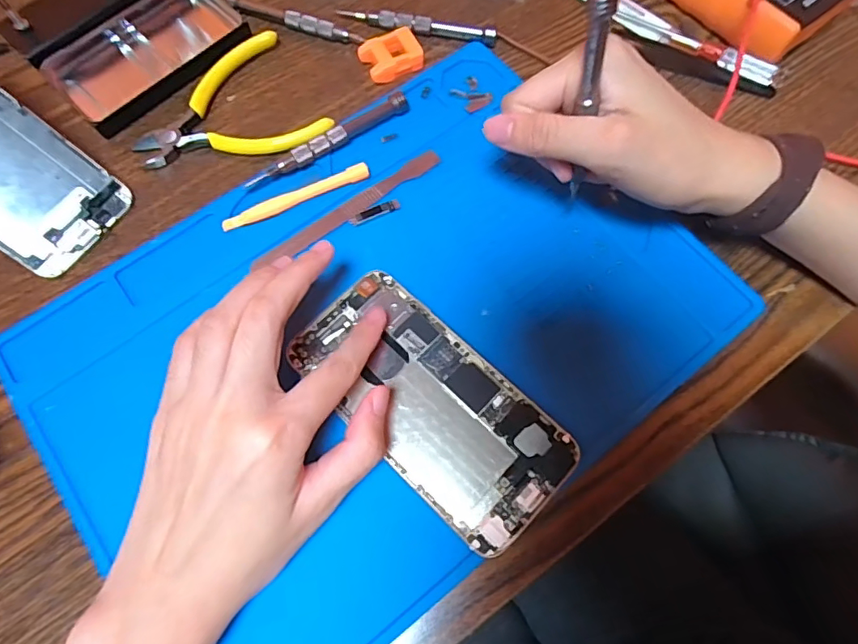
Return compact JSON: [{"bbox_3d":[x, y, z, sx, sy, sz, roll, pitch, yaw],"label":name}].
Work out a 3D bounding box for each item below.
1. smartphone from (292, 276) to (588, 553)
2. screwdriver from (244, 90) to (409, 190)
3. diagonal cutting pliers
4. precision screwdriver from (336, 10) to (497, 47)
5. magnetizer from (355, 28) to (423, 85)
[{"bbox_3d":[0.000,0.038,0.243,0.068,0.005,0.135,-39,74,-13],"label":"smartphone"},{"bbox_3d":[-0.056,-0.103,0.291,0.103,0.012,0.011,-34,74,-11],"label":"screwdriver"},{"bbox_3d":[-0.120,-0.121,0.300,0.103,0.013,0.095,-31,73,-10],"label":"diagonal cutting pliers"},{"bbox_3d":[-0.008,-0.185,0.324,0.098,0.011,0.010,13,71,5],"label":"precision screwdriver"},{"bbox_3d":[-0.022,-0.162,0.314,0.035,0.012,0.028,-25,72,-8],"label":"magnetizer"}]

